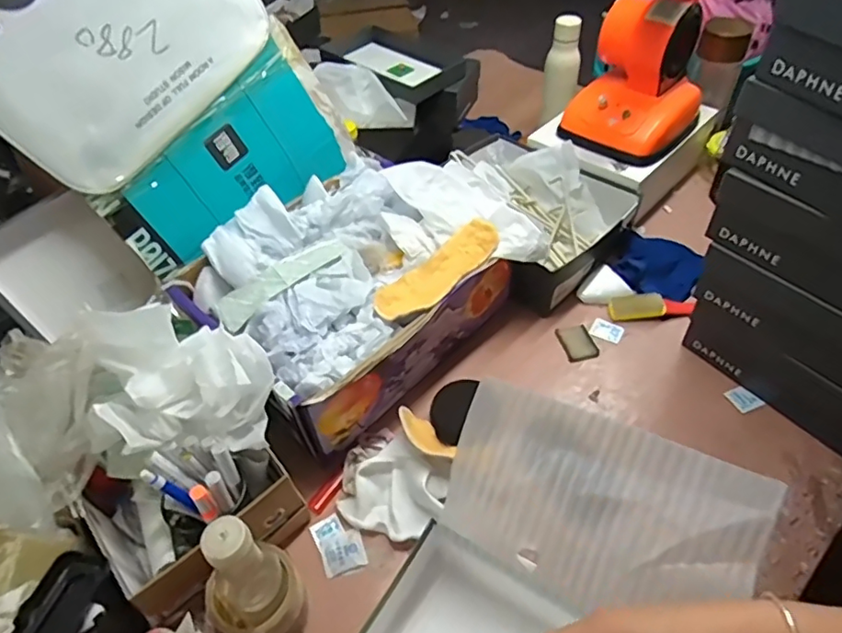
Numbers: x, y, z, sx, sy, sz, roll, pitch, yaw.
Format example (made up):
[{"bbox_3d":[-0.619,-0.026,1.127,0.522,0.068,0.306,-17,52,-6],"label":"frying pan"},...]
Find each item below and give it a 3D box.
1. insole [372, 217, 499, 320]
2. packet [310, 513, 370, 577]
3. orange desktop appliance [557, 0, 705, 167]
[{"bbox_3d":[0.024,-0.064,0.755,0.069,0.026,0.200,32,57,28],"label":"insole"},{"bbox_3d":[-0.096,0.264,0.667,0.049,0.004,0.069,-22,51,-15],"label":"packet"},{"bbox_3d":[0.362,-0.399,0.940,0.167,0.200,0.189,35,59,30],"label":"orange desktop appliance"}]

